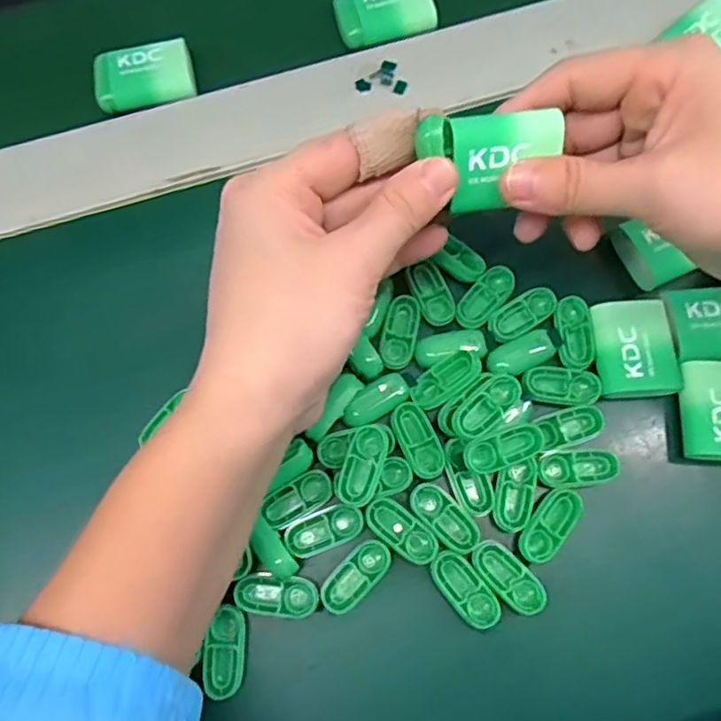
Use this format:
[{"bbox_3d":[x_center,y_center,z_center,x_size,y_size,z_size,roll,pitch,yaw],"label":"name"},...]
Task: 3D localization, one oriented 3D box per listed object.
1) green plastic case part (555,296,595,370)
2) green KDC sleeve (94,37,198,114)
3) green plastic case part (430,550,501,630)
[{"bbox_3d":[0.098,-0.013,0.282,0.016,0.004,0.033,-1,73,0],"label":"green plastic case part"},{"bbox_3d":[-0.114,-0.151,0.324,0.050,0.010,0.032,-13,74,-4],"label":"green KDC sleeve"},{"bbox_3d":[0.043,0.097,0.261,0.017,0.018,0.034,-35,76,-10],"label":"green plastic case part"}]

